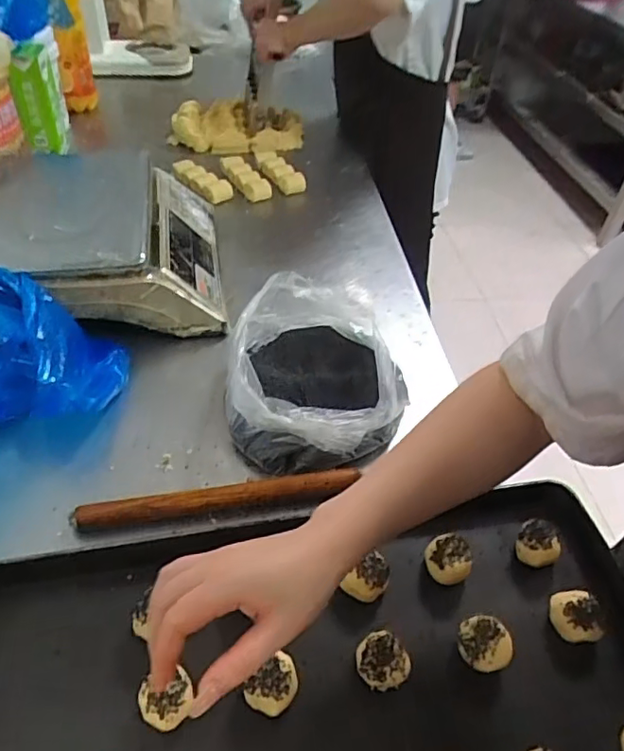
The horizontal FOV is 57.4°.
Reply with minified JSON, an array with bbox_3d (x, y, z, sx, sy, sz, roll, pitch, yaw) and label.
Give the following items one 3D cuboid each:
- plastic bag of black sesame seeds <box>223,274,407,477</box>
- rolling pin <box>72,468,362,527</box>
[{"bbox_3d":[0.012,-0.009,0.690,0.209,0.095,0.269,4,44,0],"label":"plastic bag of black sesame seeds"},{"bbox_3d":[-0.095,0.125,0.587,0.279,0.020,0.022,-6,44,-10],"label":"rolling pin"}]

